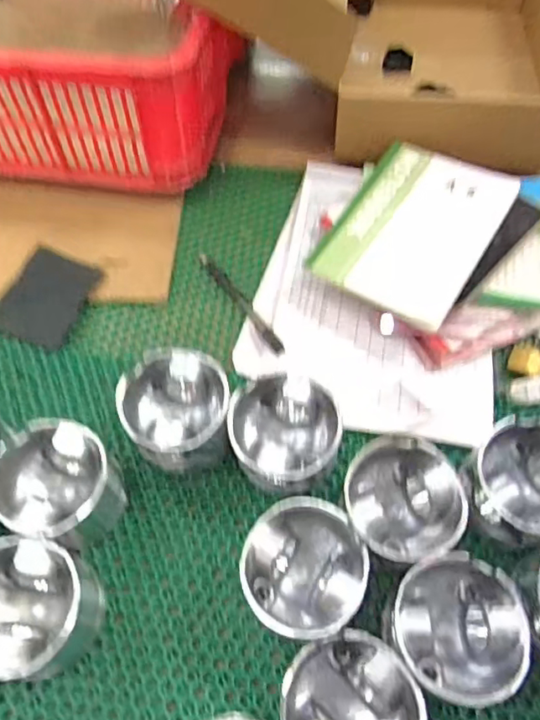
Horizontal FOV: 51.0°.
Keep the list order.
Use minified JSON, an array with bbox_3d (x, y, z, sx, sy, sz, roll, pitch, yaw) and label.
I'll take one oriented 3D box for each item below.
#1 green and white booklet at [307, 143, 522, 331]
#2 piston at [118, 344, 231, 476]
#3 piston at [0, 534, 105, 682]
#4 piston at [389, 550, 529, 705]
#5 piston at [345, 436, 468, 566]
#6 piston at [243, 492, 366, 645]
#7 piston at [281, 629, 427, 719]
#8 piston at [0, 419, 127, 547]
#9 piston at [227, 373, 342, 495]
[{"bbox_3d":[0.145,-0.132,0.560,0.140,0.013,0.195,29,66,17],"label":"green and white booklet"},{"bbox_3d":[-0.076,0.045,0.484,0.085,0.075,0.090,-1,62,1],"label":"piston"},{"bbox_3d":[-0.172,0.178,0.413,0.088,0.074,0.088,23,65,13],"label":"piston"},{"bbox_3d":[0.126,0.191,0.402,0.084,0.073,0.087,-1,62,1],"label":"piston"},{"bbox_3d":[0.100,0.112,0.445,0.085,0.069,0.084,-1,62,1],"label":"piston"},{"bbox_3d":[0.025,0.157,0.421,0.084,0.071,0.089,-1,62,1],"label":"piston"},{"bbox_3d":[0.052,0.234,0.379,0.088,0.072,0.092,-1,62,1],"label":"piston"},{"bbox_3d":[-0.167,0.100,0.457,0.088,0.074,0.091,-1,62,1],"label":"piston"},{"bbox_3d":[0.014,0.064,0.471,0.089,0.073,0.086,-3,62,0],"label":"piston"}]

